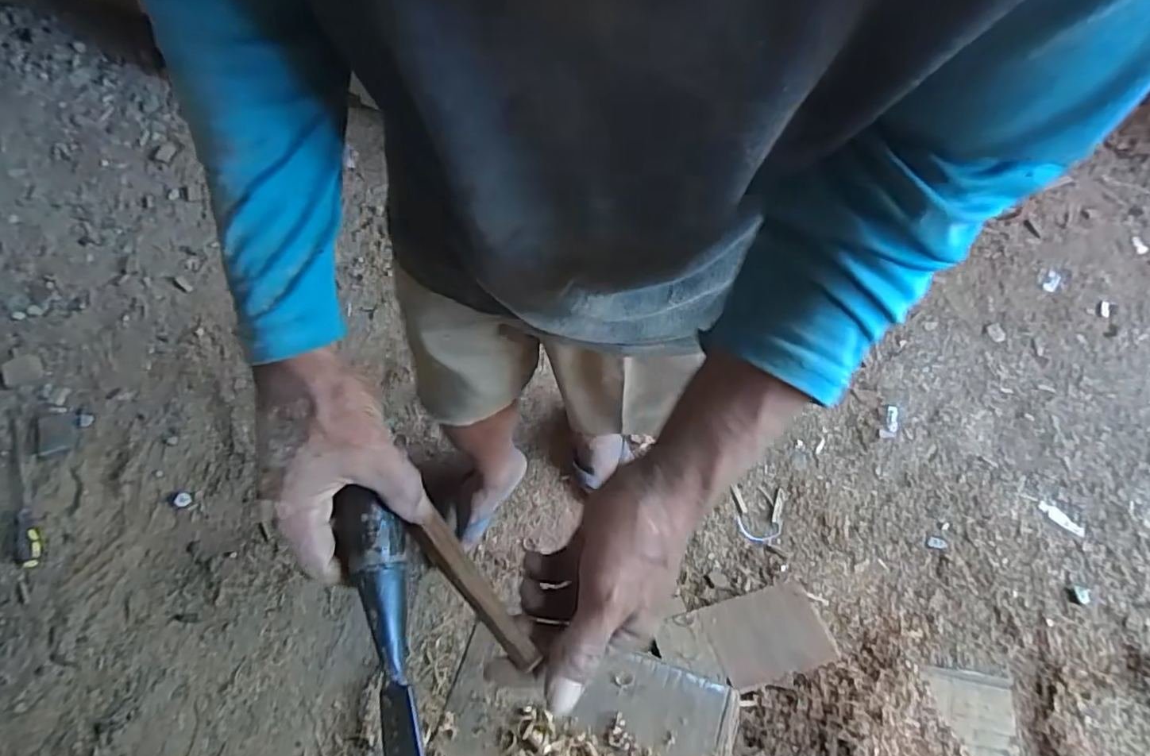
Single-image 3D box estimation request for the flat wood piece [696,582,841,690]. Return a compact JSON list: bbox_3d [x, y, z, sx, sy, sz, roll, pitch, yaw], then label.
[{"bbox_3d":[0.322,0.430,1.024,0.182,0.008,0.140,-16,50,-5],"label":"flat wood piece"}]

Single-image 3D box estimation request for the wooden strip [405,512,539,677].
[{"bbox_3d":[-0.059,0.125,0.357,0.019,0.010,0.107,-39,65,-15],"label":"wooden strip"}]

